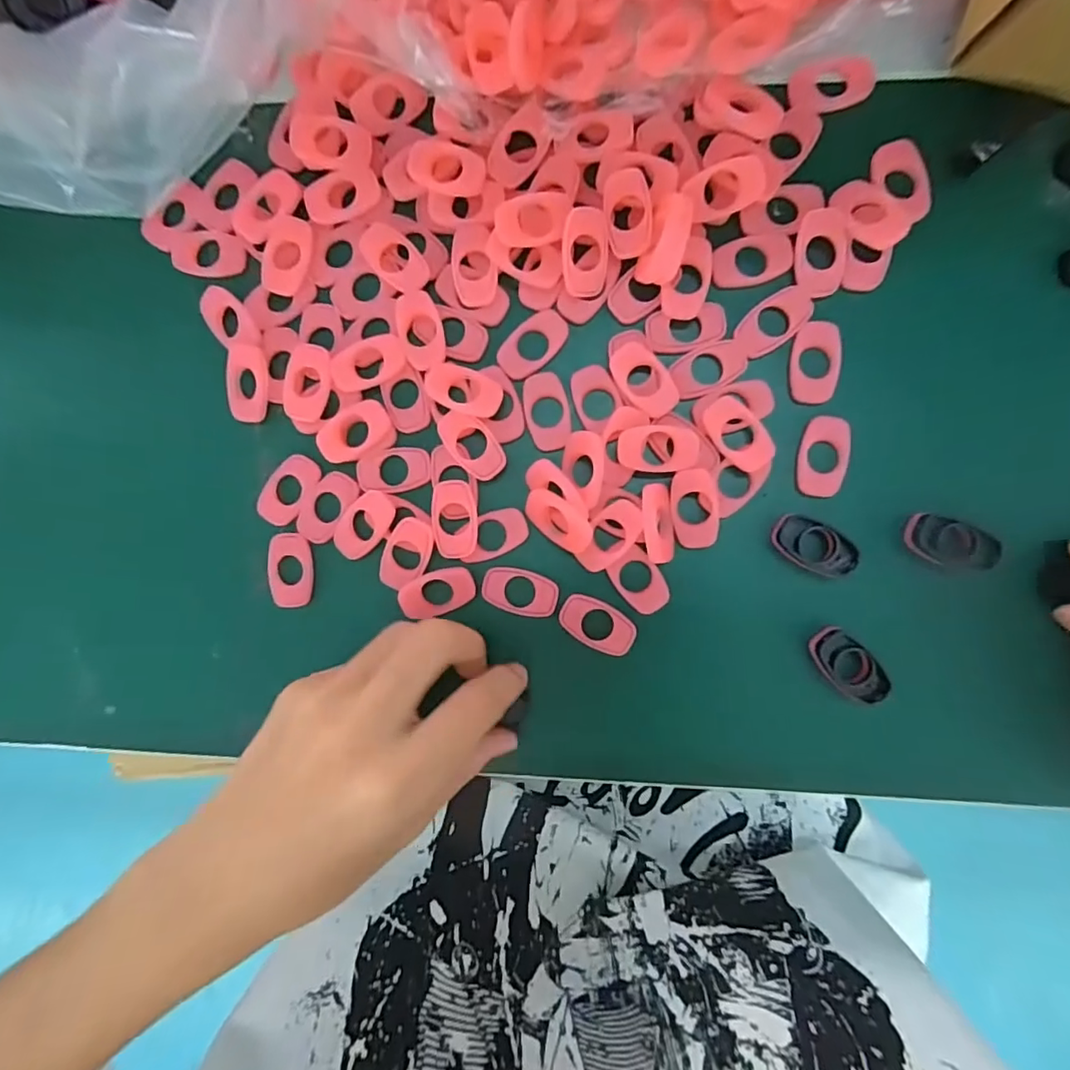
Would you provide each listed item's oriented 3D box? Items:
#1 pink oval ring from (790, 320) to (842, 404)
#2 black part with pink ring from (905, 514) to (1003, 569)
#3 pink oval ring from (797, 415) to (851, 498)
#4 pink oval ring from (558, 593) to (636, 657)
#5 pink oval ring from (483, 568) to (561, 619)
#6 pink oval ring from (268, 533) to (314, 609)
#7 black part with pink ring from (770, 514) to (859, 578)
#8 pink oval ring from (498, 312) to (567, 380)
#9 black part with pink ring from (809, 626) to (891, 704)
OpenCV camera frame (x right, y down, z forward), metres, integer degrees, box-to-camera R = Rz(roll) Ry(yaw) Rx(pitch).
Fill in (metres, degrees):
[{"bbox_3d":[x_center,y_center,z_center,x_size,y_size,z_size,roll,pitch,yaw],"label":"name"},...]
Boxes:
[{"bbox_3d":[0.115,-0.070,0.220,0.018,0.004,0.033,7,93,5],"label":"pink oval ring"},{"bbox_3d":[0.164,0.003,0.215,0.032,0.006,0.018,18,94,4],"label":"black part with pink ring"},{"bbox_3d":[0.118,-0.032,0.220,0.019,0.004,0.033,9,93,5],"label":"pink oval ring"},{"bbox_3d":[0.026,0.038,0.229,0.032,0.004,0.018,31,95,3],"label":"pink oval ring"},{"bbox_3d":[-0.006,0.024,0.231,0.032,0.004,0.019,12,81,-3],"label":"pink oval ring"},{"bbox_3d":[-0.108,0.016,0.238,0.019,0.004,0.032,-1,93,5],"label":"pink oval ring"},{"bbox_3d":[0.114,0.005,0.220,0.033,0.005,0.018,26,95,3],"label":"black part with pink ring"},{"bbox_3d":[-0.001,-0.081,0.229,0.032,0.004,0.019,-42,89,6],"label":"pink oval ring"},{"bbox_3d":[0.127,0.053,0.219,0.019,0.007,0.034,-45,88,5],"label":"black part with pink ring"}]

